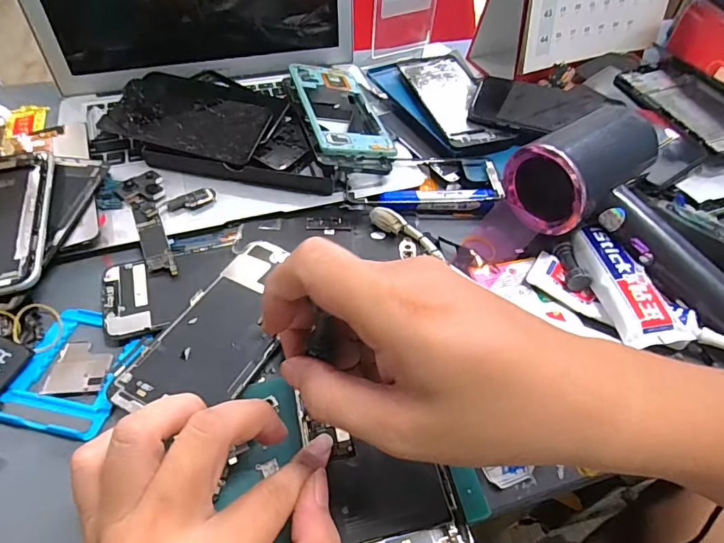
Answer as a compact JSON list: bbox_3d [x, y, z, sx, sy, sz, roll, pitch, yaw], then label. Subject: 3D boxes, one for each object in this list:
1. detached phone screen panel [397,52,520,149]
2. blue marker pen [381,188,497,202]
[{"bbox_3d":[0.101,-0.188,0.494,0.083,0.010,0.164,-12,52,-13],"label":"detached phone screen panel"},{"bbox_3d":[0.067,-0.068,0.407,0.100,0.008,0.011,1,50,-3],"label":"blue marker pen"}]

